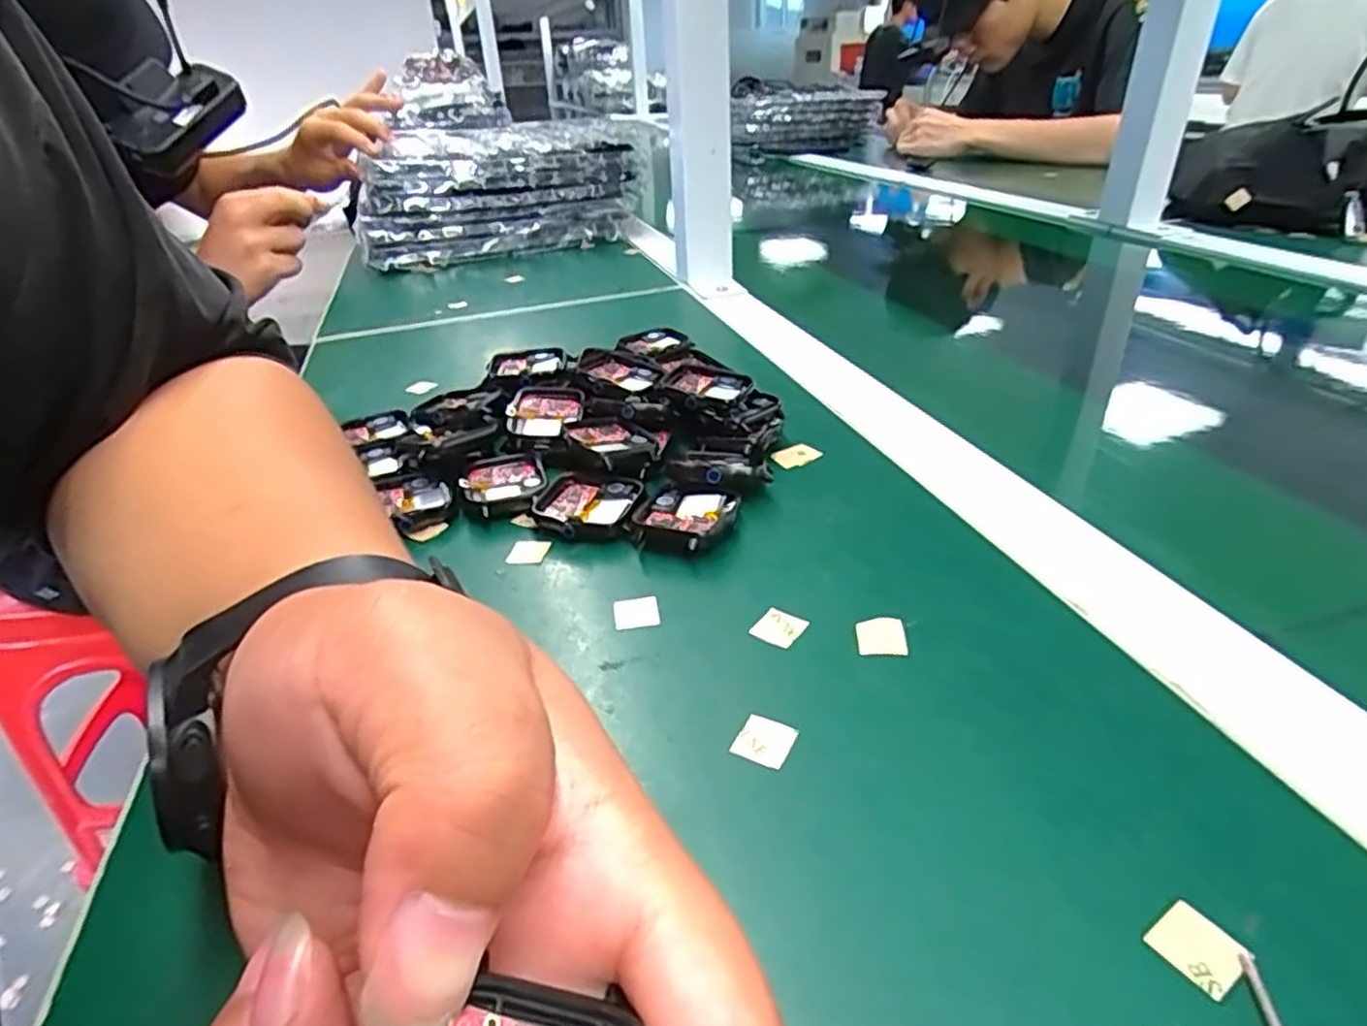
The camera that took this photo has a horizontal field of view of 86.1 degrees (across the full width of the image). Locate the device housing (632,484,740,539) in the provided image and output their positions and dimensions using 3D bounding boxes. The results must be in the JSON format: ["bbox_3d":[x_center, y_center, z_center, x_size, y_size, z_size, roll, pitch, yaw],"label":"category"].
[{"bbox_3d":[0.000,0.003,0.303,0.043,0.012,0.037,8,33,18],"label":"device housing"}]

